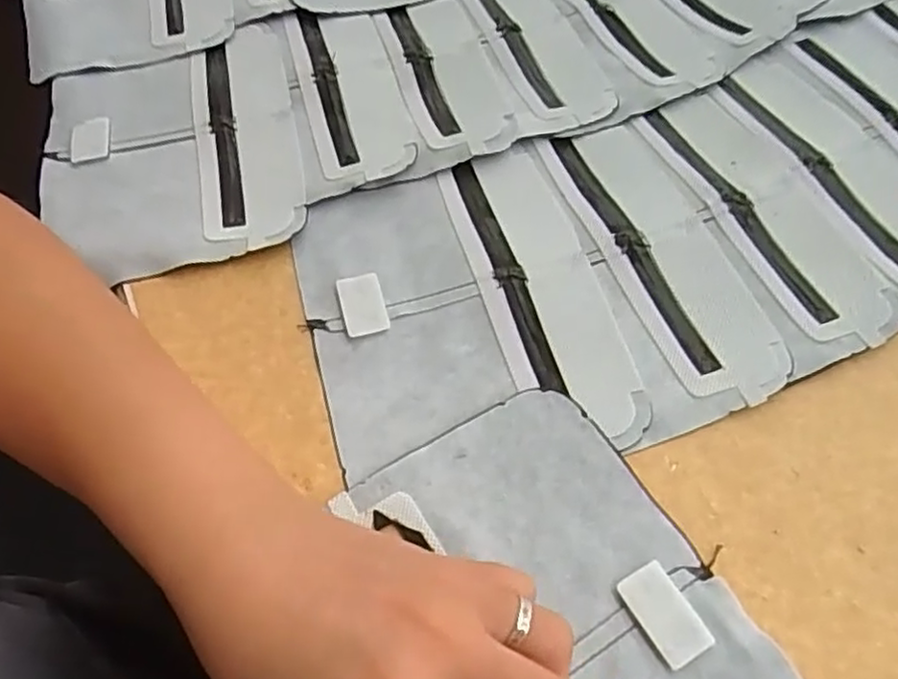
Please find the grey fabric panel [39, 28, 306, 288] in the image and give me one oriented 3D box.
[{"bbox_3d":[-0.148,-0.107,0.368,0.130,0.009,0.175,-14,58,-7],"label":"grey fabric panel"}]

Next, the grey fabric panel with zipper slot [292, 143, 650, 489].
[{"bbox_3d":[0.001,-0.019,0.311,0.126,0.005,0.157,-13,58,-7],"label":"grey fabric panel with zipper slot"}]

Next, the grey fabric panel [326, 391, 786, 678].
[{"bbox_3d":[0.041,0.115,0.229,0.126,0.007,0.194,-27,61,-15],"label":"grey fabric panel"}]

